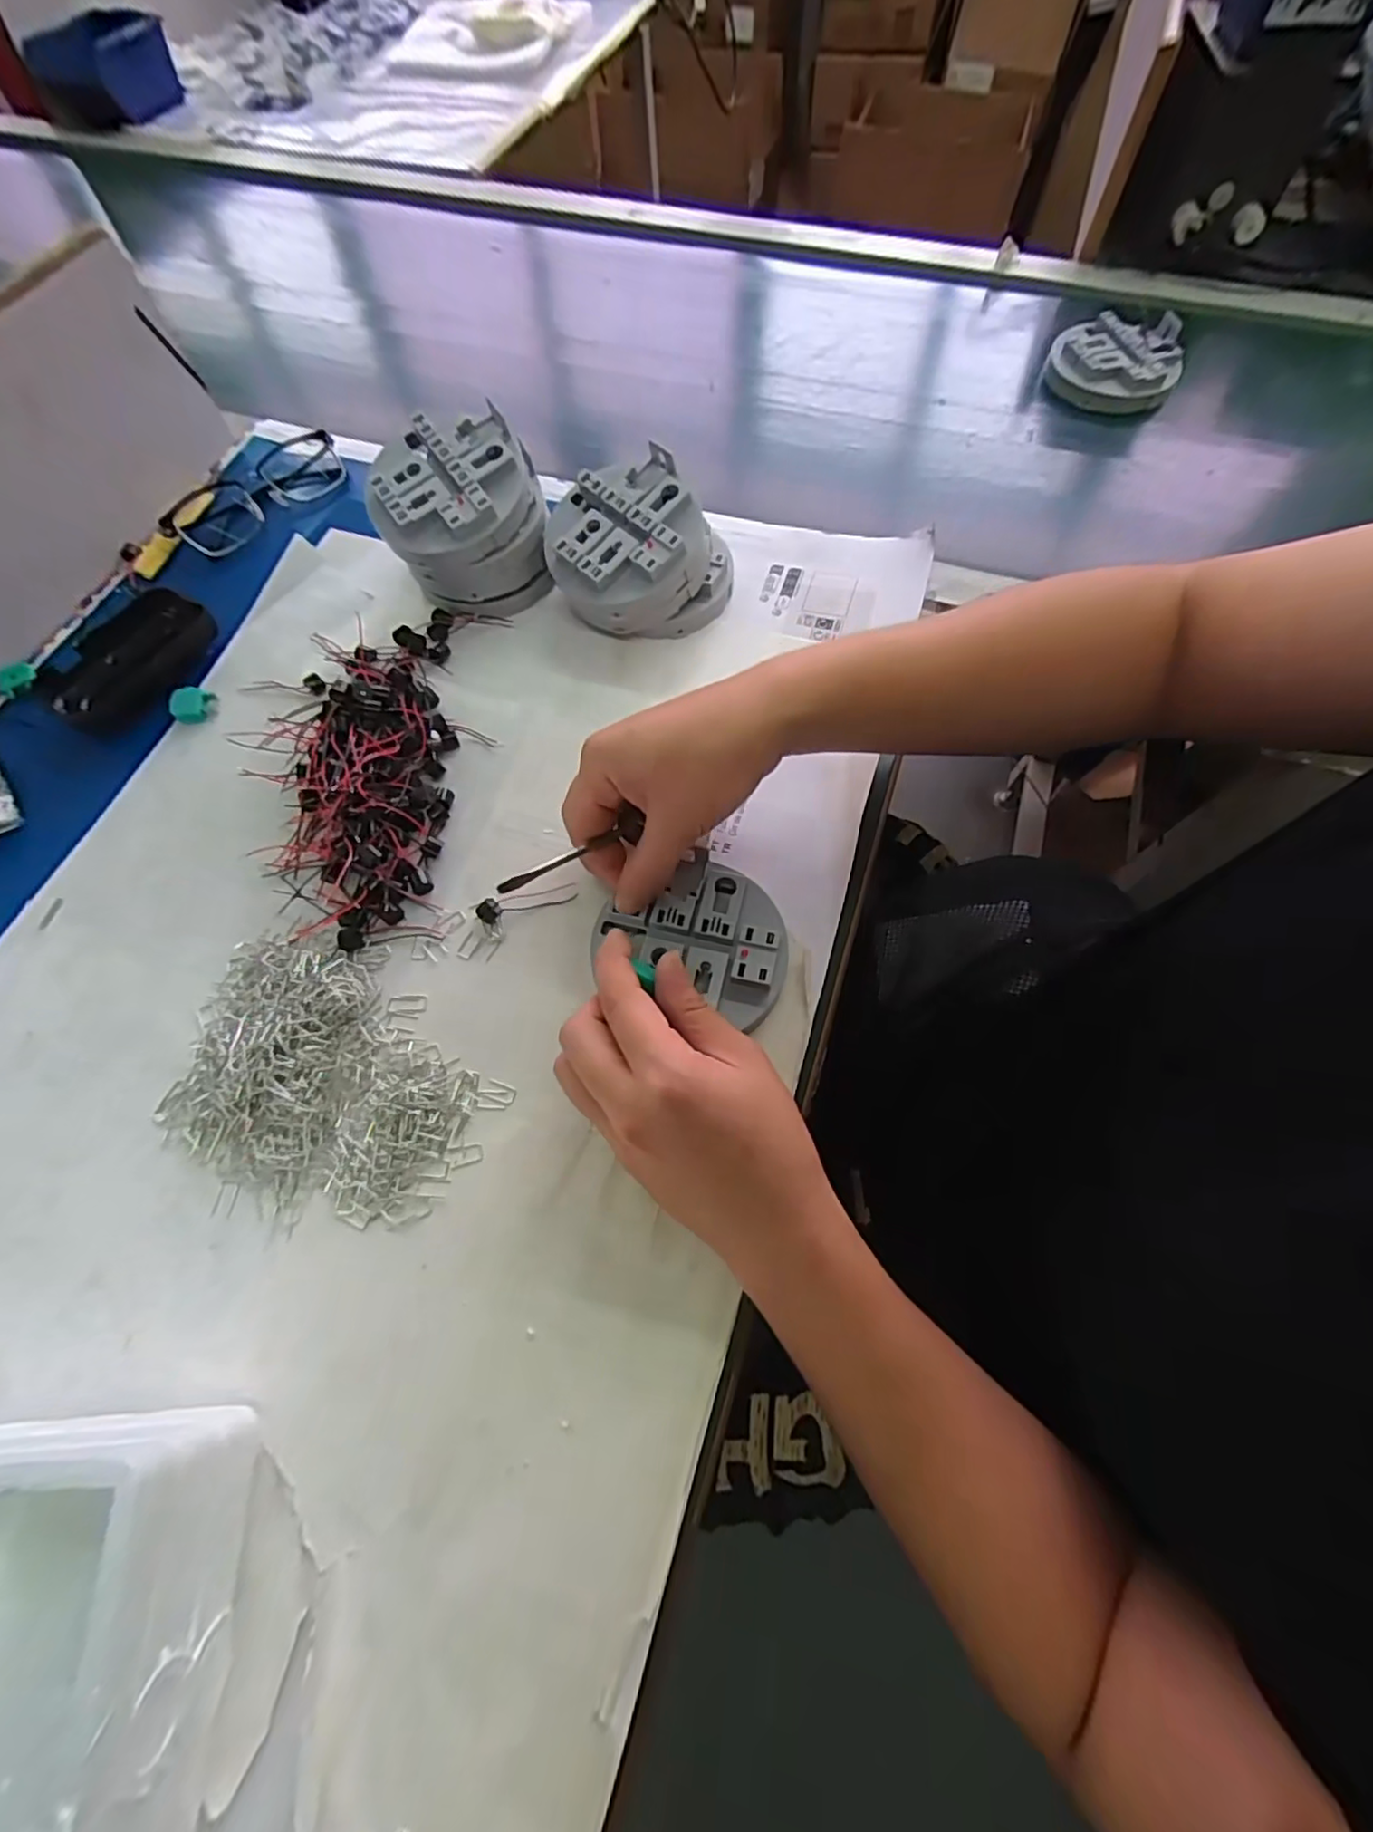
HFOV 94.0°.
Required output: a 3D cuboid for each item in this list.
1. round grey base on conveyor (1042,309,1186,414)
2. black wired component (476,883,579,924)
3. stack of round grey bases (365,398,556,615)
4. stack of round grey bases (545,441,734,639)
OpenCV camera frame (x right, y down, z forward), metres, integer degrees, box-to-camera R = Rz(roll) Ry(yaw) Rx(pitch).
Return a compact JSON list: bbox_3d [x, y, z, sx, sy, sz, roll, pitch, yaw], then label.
[{"bbox_3d":[0.362,-0.471,0.541,0.099,0.020,0.104,0,67,1],"label":"round grey base on conveyor"},{"bbox_3d":[-0.090,-0.009,0.361,0.055,0.012,0.017,-11,67,-3],"label":"black wired component"},{"bbox_3d":[-0.148,-0.266,0.432,0.107,0.079,0.098,-20,68,-7],"label":"stack of round grey bases"},{"bbox_3d":[-0.030,-0.243,0.429,0.119,0.065,0.096,-20,68,-7],"label":"stack of round grey bases"}]

